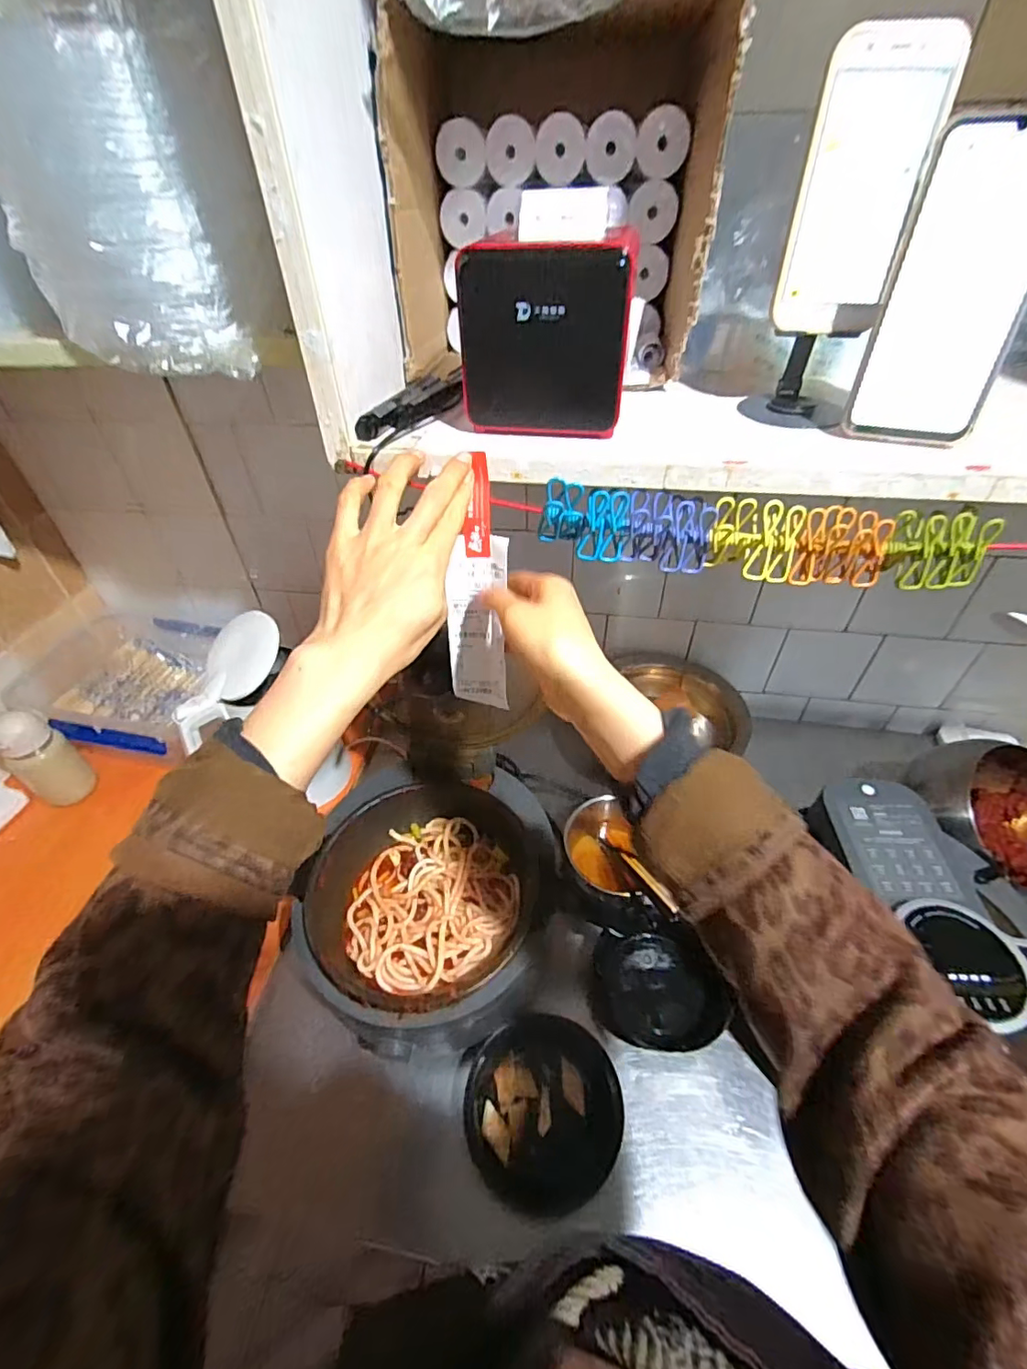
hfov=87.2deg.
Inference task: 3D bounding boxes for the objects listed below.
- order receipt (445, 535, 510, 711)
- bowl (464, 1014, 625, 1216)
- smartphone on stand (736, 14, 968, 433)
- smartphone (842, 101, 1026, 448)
[{"bbox_3d":[-0.029,-0.047,0.444,0.050,0.142,0.015,6,27,8],"label":"order receipt"},{"bbox_3d":[0.036,0.475,0.613,0.165,0.064,0.172,-1,43,1],"label":"bowl"},{"bbox_3d":[0.225,-0.297,0.373,0.073,0.203,0.067,18,47,20],"label":"smartphone on stand"},{"bbox_3d":[0.281,-0.249,0.343,0.078,0.171,0.016,16,32,18],"label":"smartphone"}]

